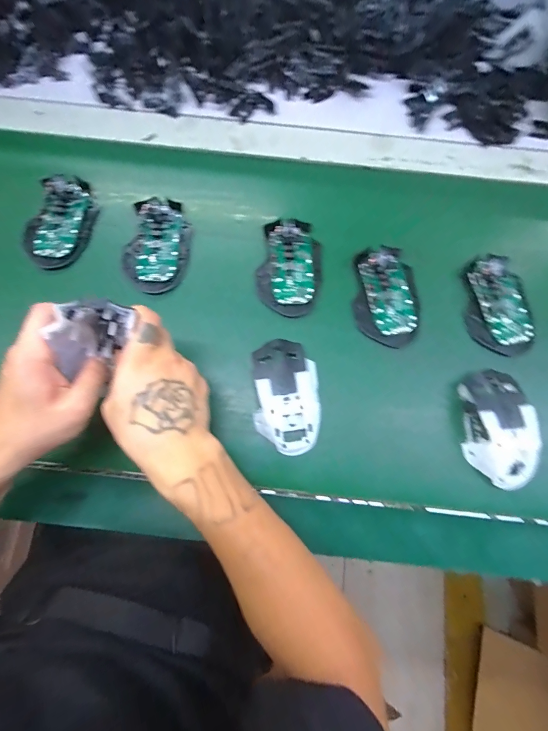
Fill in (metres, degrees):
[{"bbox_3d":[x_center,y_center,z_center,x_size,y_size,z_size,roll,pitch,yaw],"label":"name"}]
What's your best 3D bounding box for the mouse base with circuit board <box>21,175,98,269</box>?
[{"bbox_3d":[-0.251,-0.170,0.401,0.073,0.027,0.114,24,78,5],"label":"mouse base with circuit board"}]

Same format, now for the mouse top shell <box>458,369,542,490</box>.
[{"bbox_3d":[0.223,0.063,0.338,0.058,0.034,0.113,-3,77,-1],"label":"mouse top shell"}]

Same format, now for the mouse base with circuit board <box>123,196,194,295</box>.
[{"bbox_3d":[-0.133,-0.141,0.391,0.074,0.027,0.114,18,77,4],"label":"mouse base with circuit board"}]

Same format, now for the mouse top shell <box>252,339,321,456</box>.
[{"bbox_3d":[0.012,0.030,0.345,0.065,0.038,0.113,0,77,0],"label":"mouse top shell"}]

